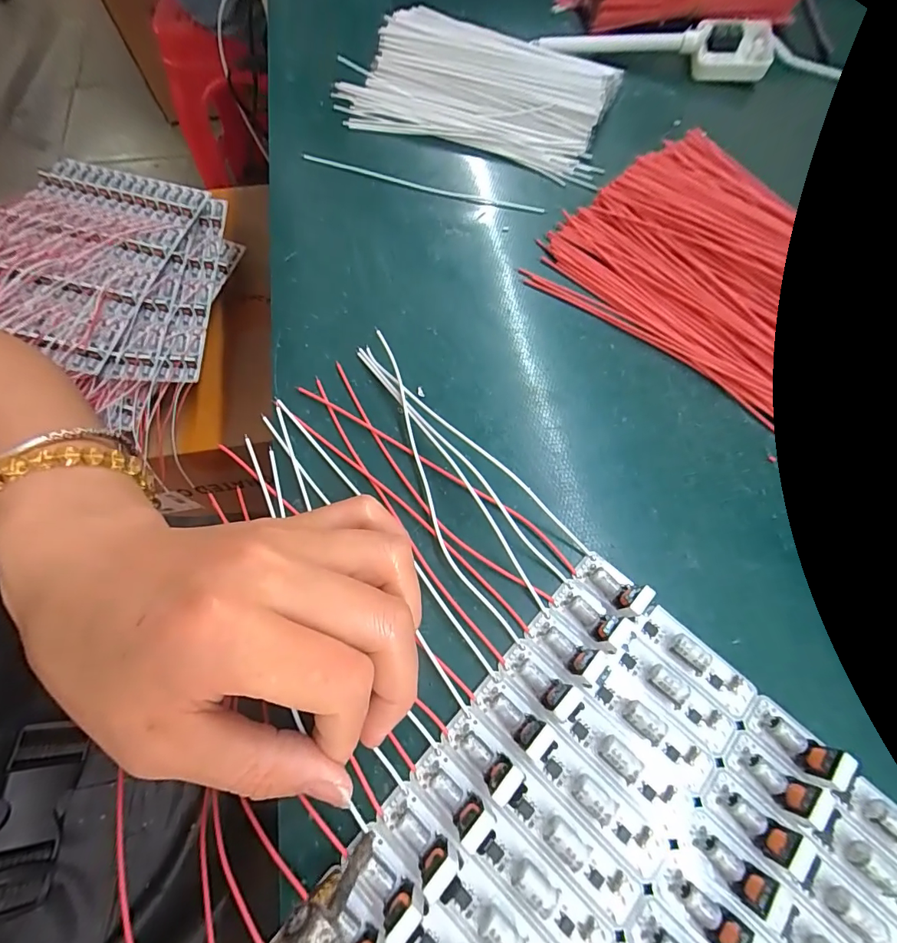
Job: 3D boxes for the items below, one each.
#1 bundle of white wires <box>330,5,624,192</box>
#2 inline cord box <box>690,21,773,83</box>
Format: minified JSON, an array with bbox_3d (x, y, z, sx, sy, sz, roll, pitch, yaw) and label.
[{"bbox_3d":[0.021,-0.253,0.285,0.168,0.016,0.114,20,69,8],"label":"bundle of white wires"},{"bbox_3d":[0.189,-0.283,0.297,0.049,0.023,0.028,-1,67,-1],"label":"inline cord box"}]

